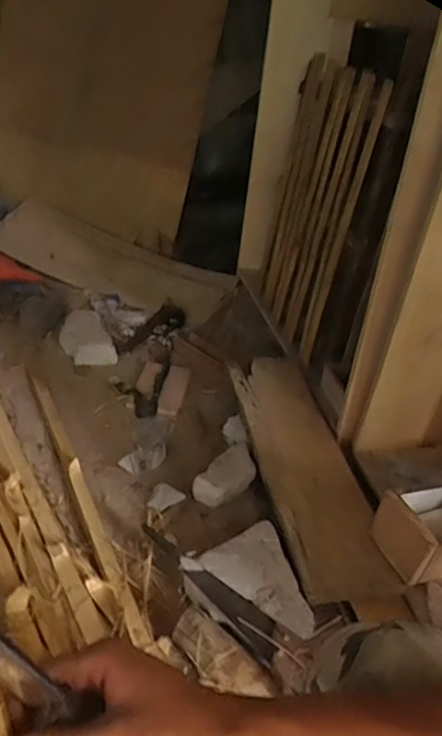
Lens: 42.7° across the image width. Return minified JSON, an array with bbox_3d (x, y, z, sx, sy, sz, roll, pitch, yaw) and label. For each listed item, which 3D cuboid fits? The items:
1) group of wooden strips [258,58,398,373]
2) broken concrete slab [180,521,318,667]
[{"bbox_3d":[0.231,-0.409,1.446,0.026,0.658,0.437,0,37,-17],"label":"group of wooden strips"},{"bbox_3d":[0.053,0.375,0.930,0.176,0.055,0.211,-12,37,-26],"label":"broken concrete slab"}]

